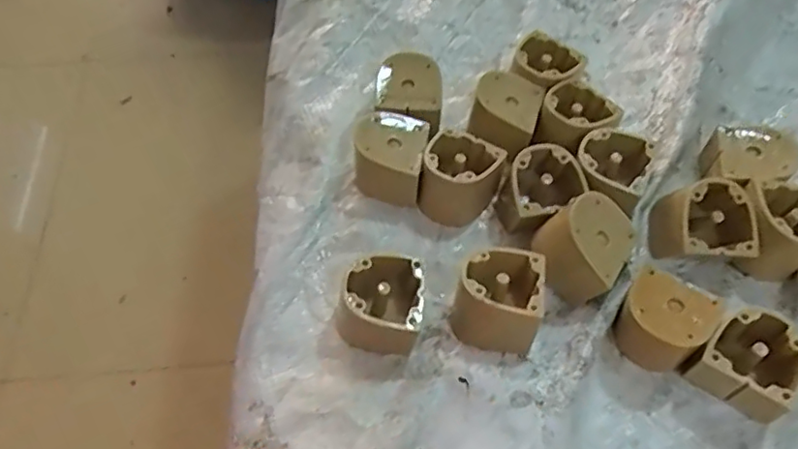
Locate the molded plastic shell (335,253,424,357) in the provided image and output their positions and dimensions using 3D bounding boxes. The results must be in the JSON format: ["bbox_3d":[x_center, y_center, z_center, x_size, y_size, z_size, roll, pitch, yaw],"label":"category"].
[{"bbox_3d":[-0.010,0.044,0.345,0.046,0.040,0.045,6,57,3],"label":"molded plastic shell"}]

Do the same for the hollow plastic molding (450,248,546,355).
[{"bbox_3d":[0.057,0.041,0.345,0.046,0.043,0.054,12,57,7],"label":"hollow plastic molding"}]

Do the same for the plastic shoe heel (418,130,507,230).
[{"bbox_3d":[0.039,-0.031,0.395,0.047,0.041,0.054,25,60,15],"label":"plastic shoe heel"}]

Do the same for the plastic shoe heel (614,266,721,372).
[{"bbox_3d":[0.149,0.055,0.343,0.043,0.039,0.043,33,62,19],"label":"plastic shoe heel"}]

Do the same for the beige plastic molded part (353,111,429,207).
[{"bbox_3d":[-0.007,-0.046,0.403,0.046,0.037,0.051,9,57,5],"label":"beige plastic molded part"}]

